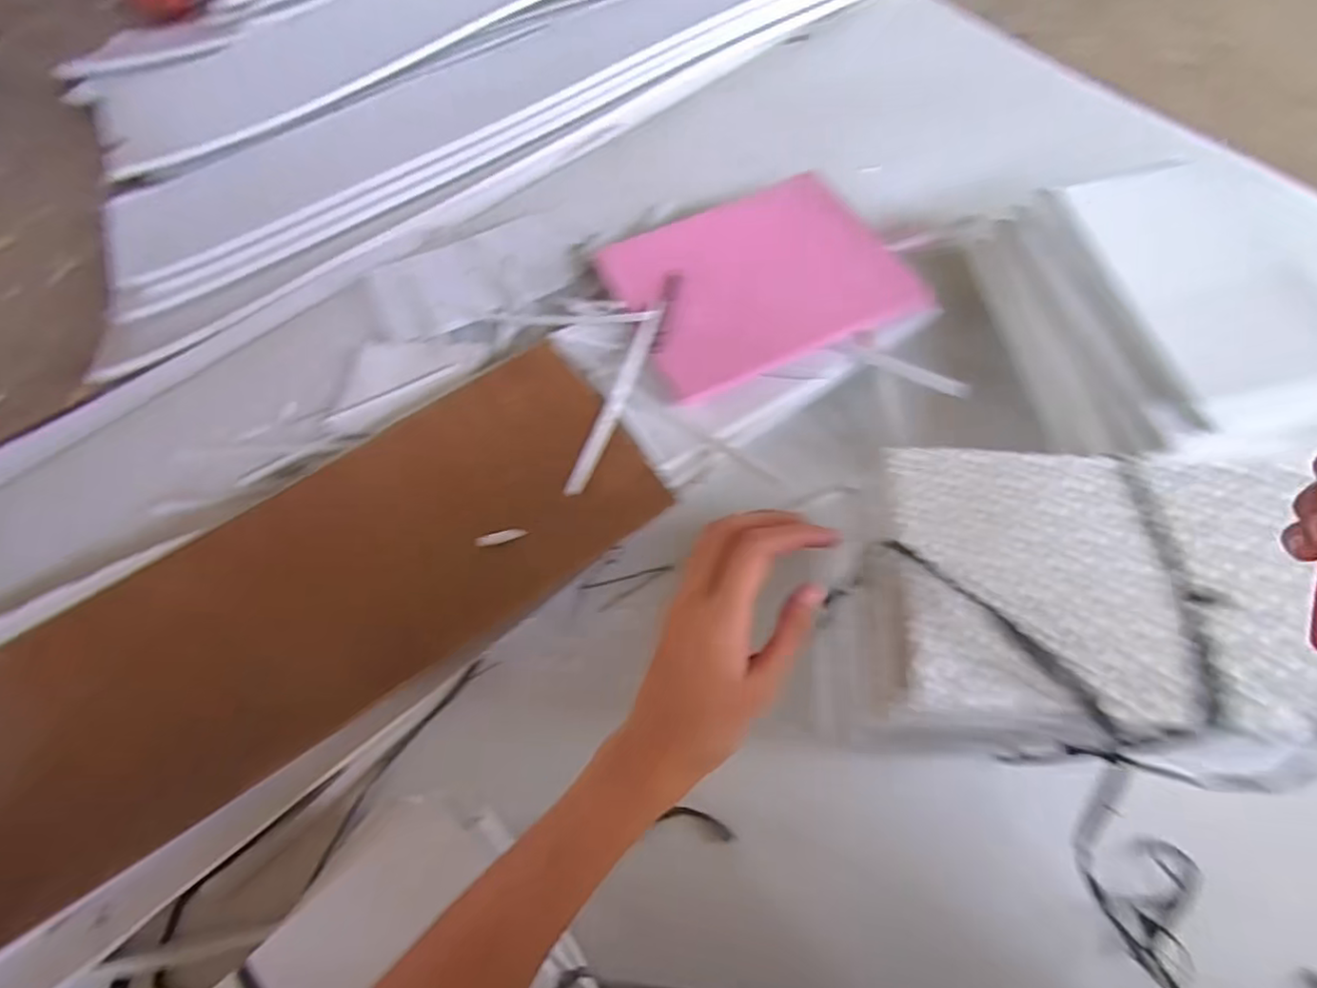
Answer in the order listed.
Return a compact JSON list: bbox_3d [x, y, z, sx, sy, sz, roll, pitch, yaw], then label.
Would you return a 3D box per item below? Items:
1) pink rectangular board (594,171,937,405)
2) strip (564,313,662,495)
[{"bbox_3d":[0.104,-0.220,0.650,0.271,0.011,0.194,-25,76,-7],"label":"pink rectangular board"},{"bbox_3d":[-0.039,-0.091,0.598,0.020,0.012,0.206,17,67,10],"label":"strip"}]

